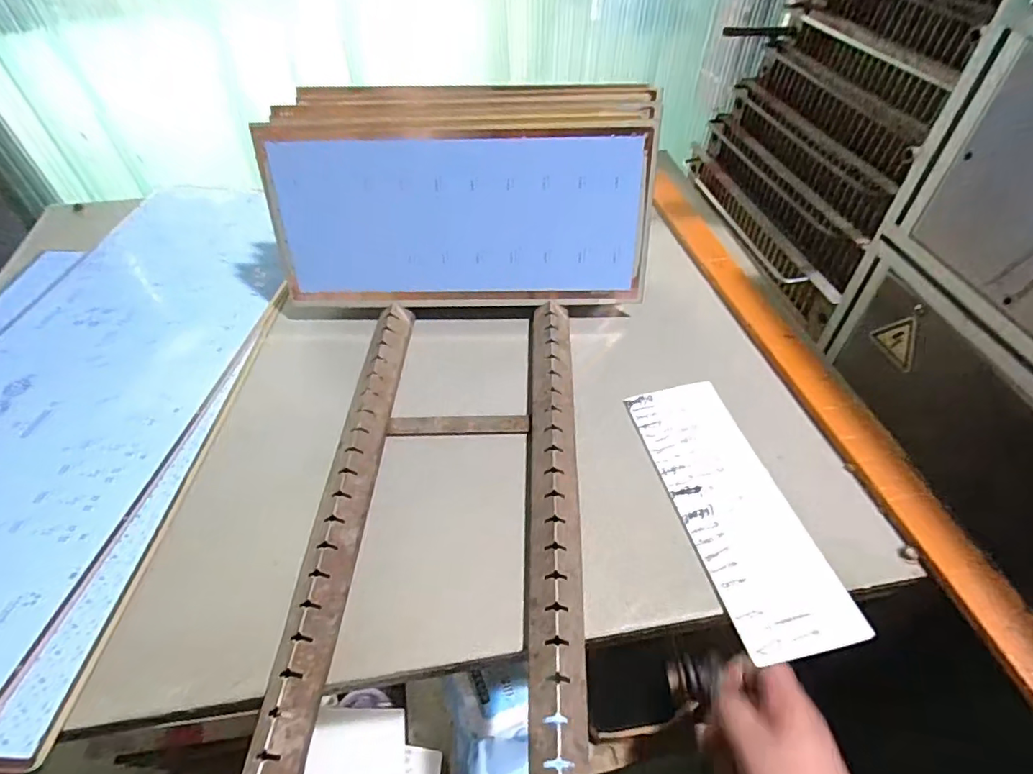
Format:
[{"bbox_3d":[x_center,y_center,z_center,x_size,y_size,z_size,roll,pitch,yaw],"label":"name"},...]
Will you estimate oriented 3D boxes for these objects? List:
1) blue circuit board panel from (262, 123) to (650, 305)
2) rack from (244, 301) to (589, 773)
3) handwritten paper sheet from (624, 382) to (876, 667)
[{"bbox_3d":[-0.050,-0.141,0.469,0.319,0.147,0.015,2,30,1],"label":"blue circuit board panel"},{"bbox_3d":[-0.045,0.078,0.371,0.180,0.026,0.389,0,49,3],"label":"rack"},{"bbox_3d":[0.151,0.078,0.376,0.078,0.005,0.208,-11,47,-6],"label":"handwritten paper sheet"}]

